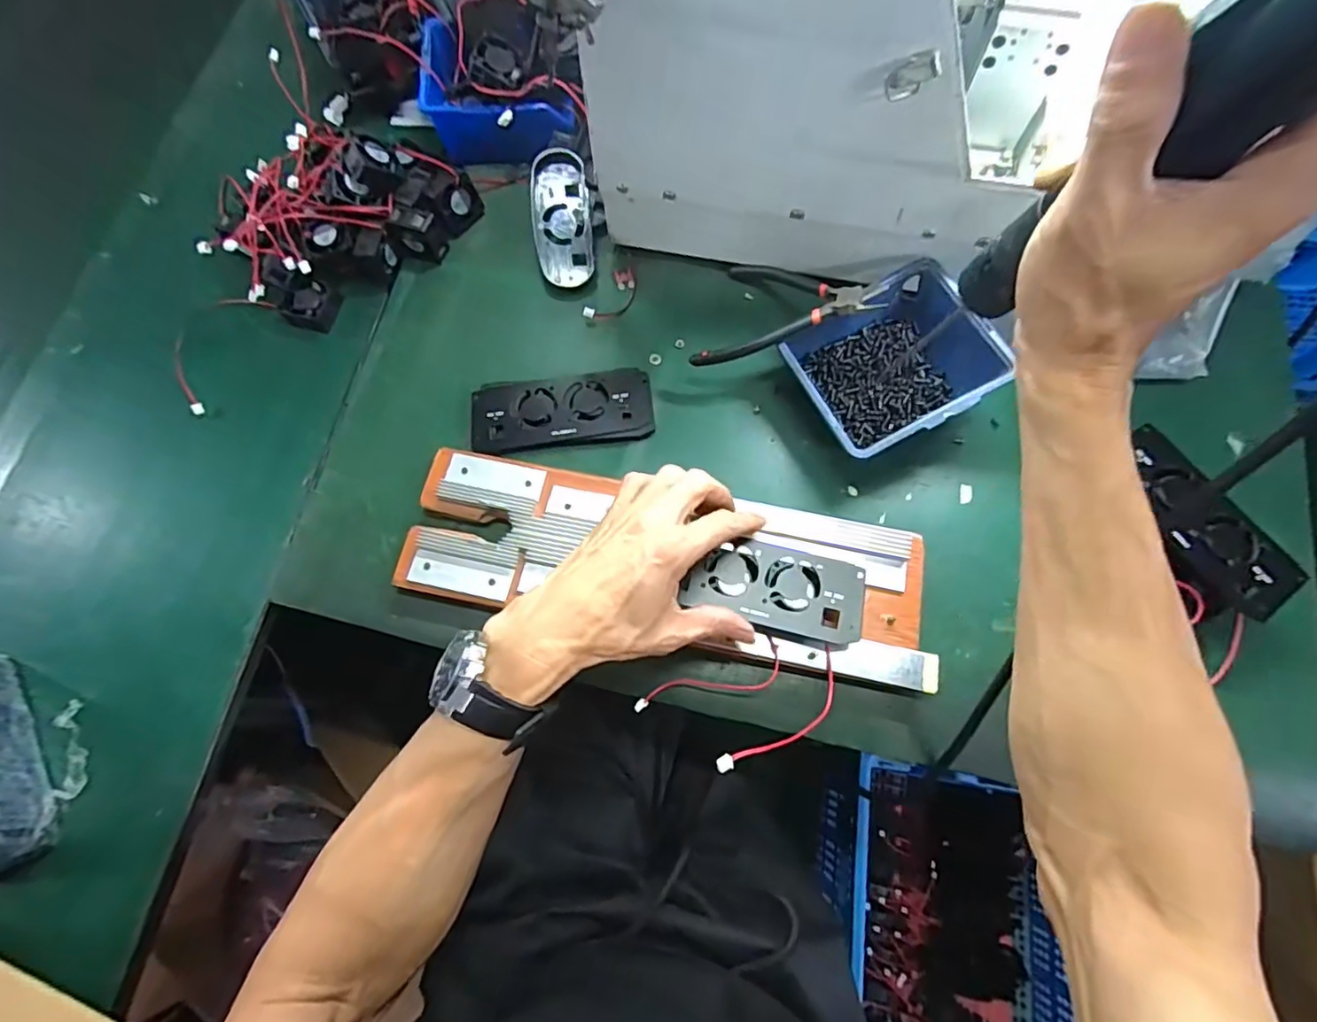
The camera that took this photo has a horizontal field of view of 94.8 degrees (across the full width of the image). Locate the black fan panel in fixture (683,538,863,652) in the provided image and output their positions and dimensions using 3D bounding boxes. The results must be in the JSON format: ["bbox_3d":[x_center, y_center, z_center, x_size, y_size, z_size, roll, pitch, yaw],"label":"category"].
[{"bbox_3d":[0.081,0.055,0.420,0.115,0.019,0.058,14,73,5],"label":"black fan panel in fixture"}]

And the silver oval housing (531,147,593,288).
[{"bbox_3d":[-0.086,-0.259,0.540,0.048,0.014,0.112,-4,97,0],"label":"silver oval housing"}]

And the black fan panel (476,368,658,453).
[{"bbox_3d":[-0.079,-0.081,0.501,0.146,0.016,0.062,-7,72,-1],"label":"black fan panel"}]

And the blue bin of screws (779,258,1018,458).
[{"bbox_3d":[0.178,-0.111,0.474,0.136,0.051,0.119,-27,74,-7],"label":"blue bin of screws"}]

